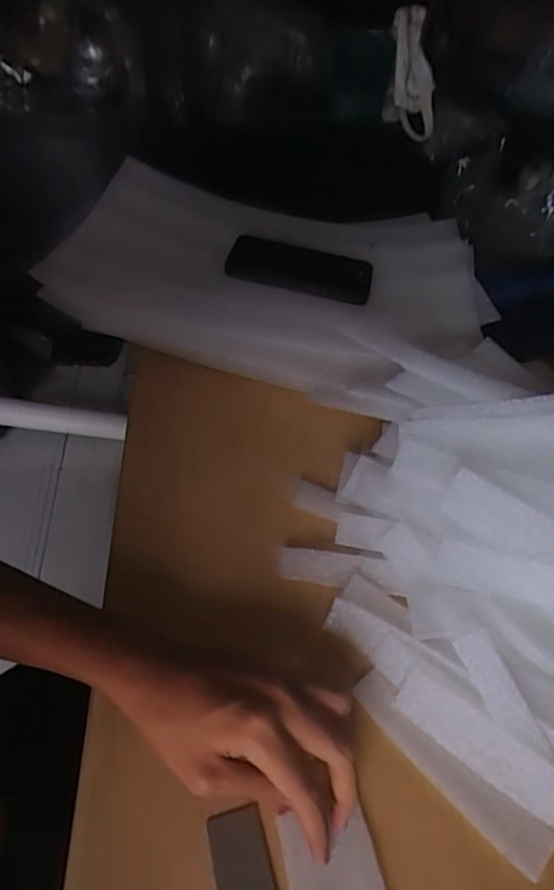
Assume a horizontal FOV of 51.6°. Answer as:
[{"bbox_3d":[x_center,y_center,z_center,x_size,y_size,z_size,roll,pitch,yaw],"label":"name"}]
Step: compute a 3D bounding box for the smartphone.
[{"bbox_3d":[0.025,-0.188,0.609,0.150,0.009,0.078,11,55,-4],"label":"smartphone"}]

